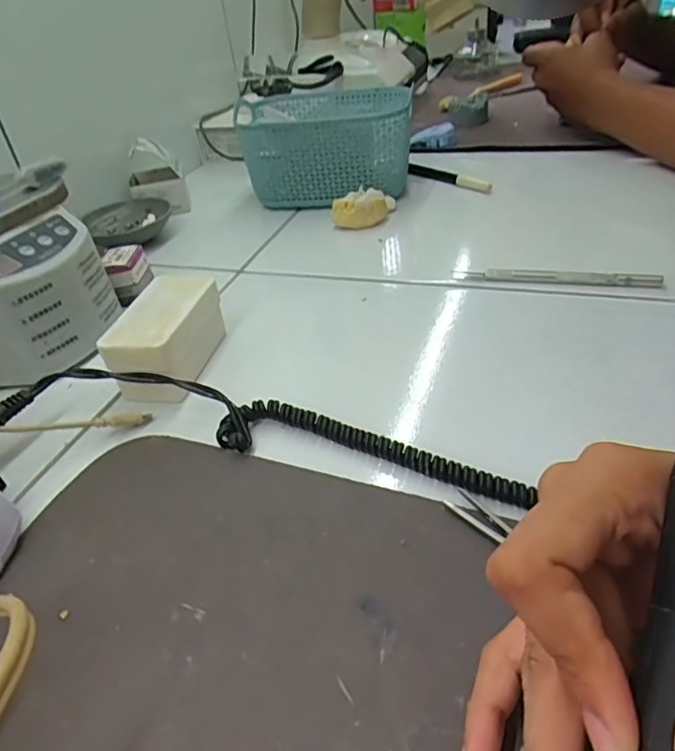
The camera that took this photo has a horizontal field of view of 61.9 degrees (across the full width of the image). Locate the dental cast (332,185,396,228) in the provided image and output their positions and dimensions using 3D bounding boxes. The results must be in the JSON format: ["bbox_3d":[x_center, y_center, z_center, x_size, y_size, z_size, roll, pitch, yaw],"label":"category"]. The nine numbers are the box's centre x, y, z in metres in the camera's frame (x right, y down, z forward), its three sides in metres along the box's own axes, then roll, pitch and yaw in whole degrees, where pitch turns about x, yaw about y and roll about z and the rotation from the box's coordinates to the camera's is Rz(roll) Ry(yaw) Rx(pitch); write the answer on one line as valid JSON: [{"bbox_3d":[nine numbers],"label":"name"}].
[{"bbox_3d":[0.023,-0.156,0.519,0.047,0.021,0.050,10,40,20],"label":"dental cast"}]

